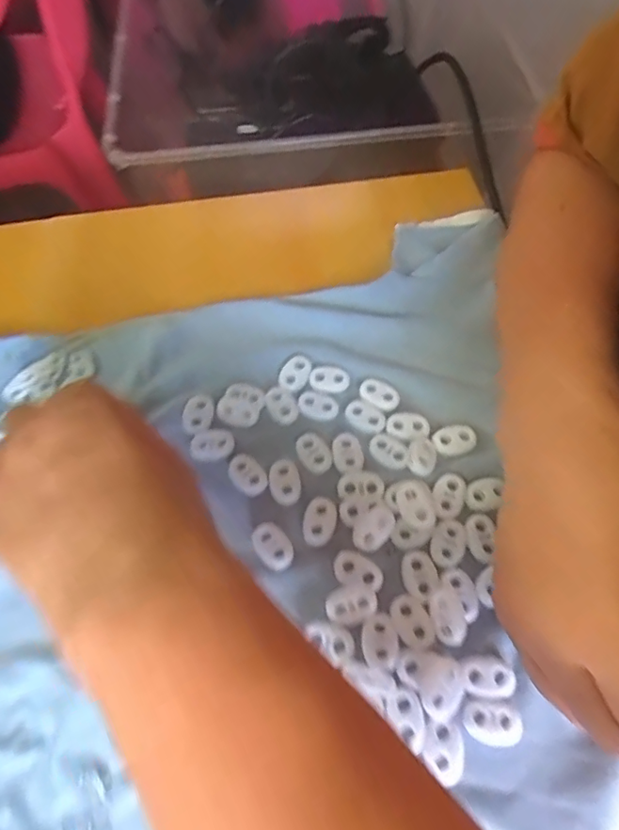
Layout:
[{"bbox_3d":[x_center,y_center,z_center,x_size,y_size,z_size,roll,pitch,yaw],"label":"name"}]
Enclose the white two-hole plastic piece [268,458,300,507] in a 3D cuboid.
[{"bbox_3d":[-0.013,0.032,0.258,0.015,0.004,0.024,-10,61,-4],"label":"white two-hole plastic piece"}]

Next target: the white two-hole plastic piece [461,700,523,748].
[{"bbox_3d":[0.072,0.123,0.207,0.022,0.006,0.016,1,61,2],"label":"white two-hole plastic piece"}]

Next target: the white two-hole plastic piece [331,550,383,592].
[{"bbox_3d":[0.022,0.070,0.235,0.023,0.004,0.014,17,63,11],"label":"white two-hole plastic piece"}]

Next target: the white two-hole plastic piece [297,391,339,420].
[{"bbox_3d":[0.004,-0.006,0.277,0.022,0.004,0.014,23,64,13],"label":"white two-hole plastic piece"}]

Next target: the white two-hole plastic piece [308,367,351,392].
[{"bbox_3d":[0.011,-0.020,0.285,0.021,0.004,0.015,1,61,2],"label":"white two-hole plastic piece"}]

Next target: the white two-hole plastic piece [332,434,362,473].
[{"bbox_3d":[0.019,0.019,0.263,0.015,0.004,0.023,-8,61,-3],"label":"white two-hole plastic piece"}]

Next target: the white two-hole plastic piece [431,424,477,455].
[{"bbox_3d":[0.074,0.012,0.266,0.022,0.004,0.015,-18,62,-8],"label":"white two-hole plastic piece"}]

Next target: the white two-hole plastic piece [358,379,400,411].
[{"bbox_3d":[0.037,-0.011,0.280,0.022,0.004,0.013,28,65,16],"label":"white two-hole plastic piece"}]

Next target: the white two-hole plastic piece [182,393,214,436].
[{"bbox_3d":[-0.059,-0.001,0.278,0.016,0.004,0.025,3,61,3],"label":"white two-hole plastic piece"}]

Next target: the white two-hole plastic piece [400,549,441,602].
[{"bbox_3d":[0.049,0.071,0.233,0.016,0.004,0.022,-15,62,-7],"label":"white two-hole plastic piece"}]

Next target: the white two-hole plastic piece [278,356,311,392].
[{"bbox_3d":[-0.008,-0.024,0.287,0.015,0.004,0.022,23,64,14],"label":"white two-hole plastic piece"}]

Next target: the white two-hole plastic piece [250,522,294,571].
[{"bbox_3d":[-0.017,0.060,0.242,0.015,0.004,0.024,-30,64,-14],"label":"white two-hole plastic piece"}]

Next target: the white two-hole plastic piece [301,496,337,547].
[{"bbox_3d":[0.005,0.049,0.247,0.015,0.004,0.024,13,62,9],"label":"white two-hole plastic piece"}]

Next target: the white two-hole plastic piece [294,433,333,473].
[{"bbox_3d":[0.002,0.019,0.265,0.015,0.004,0.022,-31,65,-15],"label":"white two-hole plastic piece"}]

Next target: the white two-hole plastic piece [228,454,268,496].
[{"bbox_3d":[-0.031,0.029,0.260,0.015,0.004,0.023,-32,65,-15],"label":"white two-hole plastic piece"}]

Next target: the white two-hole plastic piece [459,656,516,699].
[{"bbox_3d":[0.073,0.107,0.214,0.023,0.007,0.015,5,61,4],"label":"white two-hole plastic piece"}]

